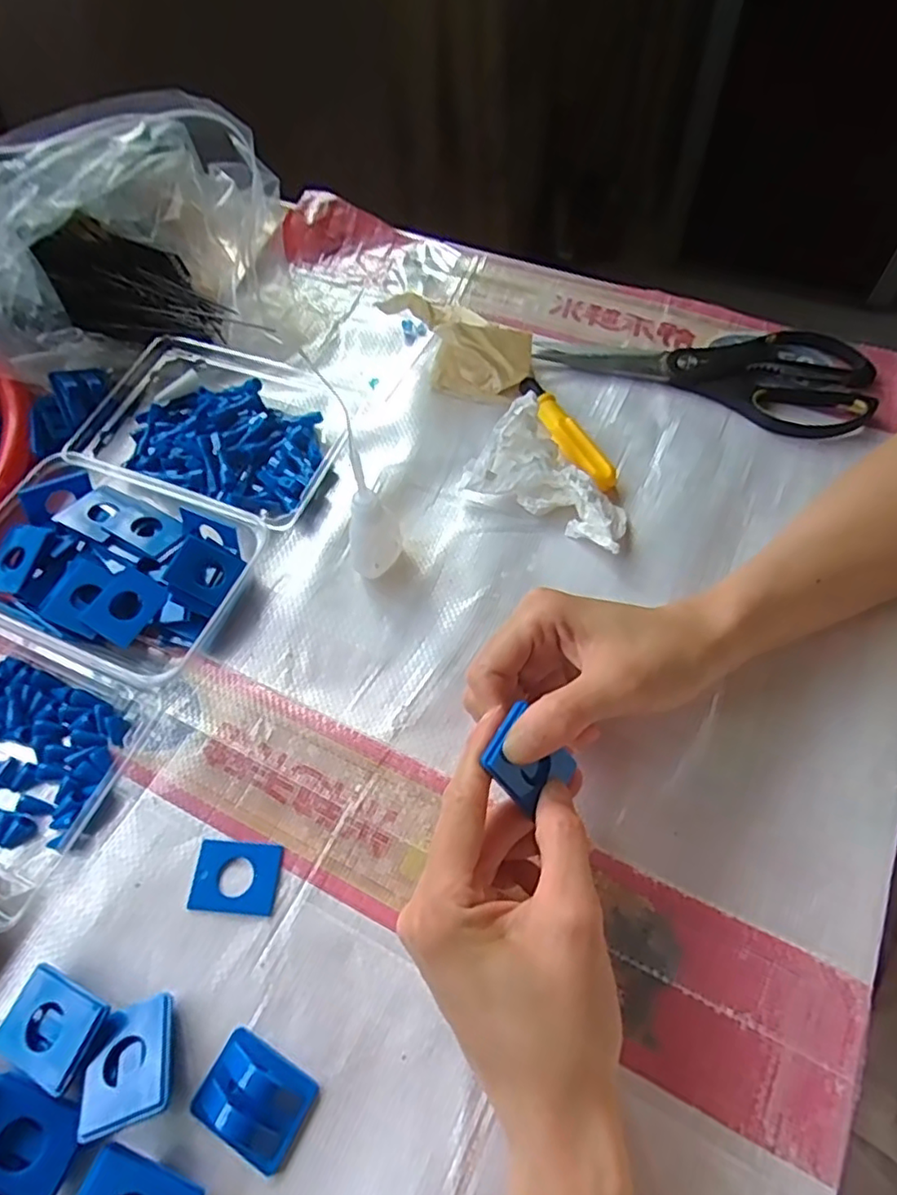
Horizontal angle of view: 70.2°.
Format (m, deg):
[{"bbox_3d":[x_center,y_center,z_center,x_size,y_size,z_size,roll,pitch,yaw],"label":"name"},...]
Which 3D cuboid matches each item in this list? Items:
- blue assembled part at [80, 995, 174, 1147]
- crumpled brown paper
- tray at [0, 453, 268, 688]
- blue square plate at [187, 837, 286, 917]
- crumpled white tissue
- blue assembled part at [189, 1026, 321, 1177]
[{"bbox_3d":[-0.133,0.198,0.270,0.035,0.014,0.044,-16,42,-8],"label":"blue assembled part"},{"bbox_3d":[0.003,-0.170,0.434,0.102,0.056,0.033,12,63,10],"label":"crumpled brown paper"},{"bbox_3d":[-0.199,-0.017,0.377,0.156,0.037,0.107,18,64,13],"label":"tray"},{"bbox_3d":[-0.104,0.135,0.310,0.042,0.004,0.032,3,62,6],"label":"blue square plate"},{"bbox_3d":[0.063,-0.066,0.383,0.055,0.047,0.098,-41,66,-17],"label":"crumpled white tissue"},{"bbox_3d":[-0.082,0.207,0.263,0.045,0.017,0.034,24,66,16],"label":"blue assembled part"}]

